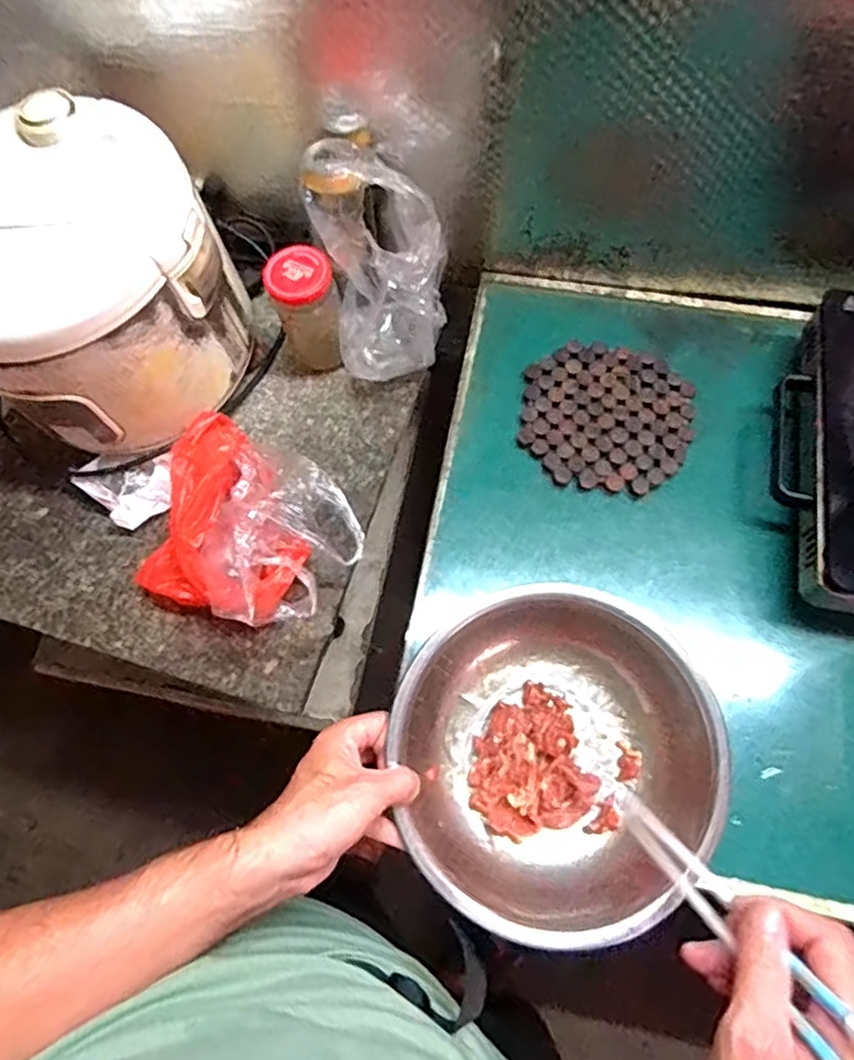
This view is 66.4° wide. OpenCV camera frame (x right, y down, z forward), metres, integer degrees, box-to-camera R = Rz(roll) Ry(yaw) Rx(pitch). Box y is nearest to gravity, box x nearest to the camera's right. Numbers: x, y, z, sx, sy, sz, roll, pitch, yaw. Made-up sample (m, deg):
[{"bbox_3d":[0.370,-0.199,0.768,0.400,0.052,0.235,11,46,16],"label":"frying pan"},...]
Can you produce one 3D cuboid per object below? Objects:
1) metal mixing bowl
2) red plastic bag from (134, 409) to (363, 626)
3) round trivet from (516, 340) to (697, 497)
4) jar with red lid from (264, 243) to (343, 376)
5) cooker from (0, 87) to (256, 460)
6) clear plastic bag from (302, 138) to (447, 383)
[{"bbox_3d":[0.094,0.171,0.487,0.227,0.087,0.219,-1,69,2],"label":"metal mixing bowl"},{"bbox_3d":[-0.165,0.004,0.607,0.197,0.100,0.167,25,72,12],"label":"red plastic bag"},{"bbox_3d":[0.183,-0.116,0.664,0.165,0.010,0.163,10,70,6],"label":"round trivet"},{"bbox_3d":[-0.121,-0.223,0.675,0.062,0.128,0.064,-1,69,2],"label":"jar with red lid"},{"bbox_3d":[-0.303,-0.217,0.593,0.234,0.197,0.211,-20,70,-5],"label":"cooker"},{"bbox_3d":[-0.045,-0.262,0.656,0.115,0.169,0.178,-8,69,-1],"label":"clear plastic bag"}]

